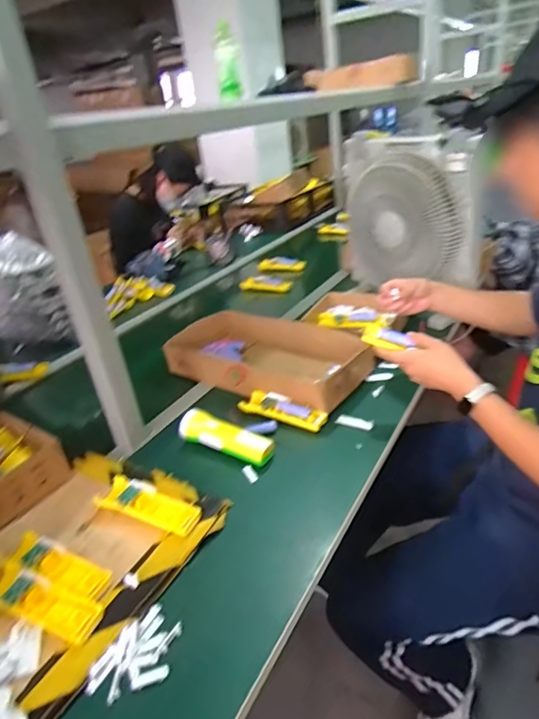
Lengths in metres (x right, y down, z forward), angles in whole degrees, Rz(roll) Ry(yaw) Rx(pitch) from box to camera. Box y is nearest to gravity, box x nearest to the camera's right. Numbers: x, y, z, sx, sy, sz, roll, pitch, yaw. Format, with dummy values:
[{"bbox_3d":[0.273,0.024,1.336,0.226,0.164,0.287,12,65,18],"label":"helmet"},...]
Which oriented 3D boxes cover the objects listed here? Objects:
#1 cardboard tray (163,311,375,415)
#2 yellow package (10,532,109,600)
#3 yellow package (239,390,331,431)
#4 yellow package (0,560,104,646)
[{"bbox_3d":[-0.005,-0.011,1.022,0.430,0.077,0.223,11,33,32],"label":"cardboard tray"},{"bbox_3d":[-0.271,0.266,0.618,0.149,0.021,0.046,6,30,23],"label":"yellow package"},{"bbox_3d":[0.023,0.089,0.875,0.163,0.027,0.059,12,33,32],"label":"yellow package"},{"bbox_3d":[-0.276,0.290,0.574,0.164,0.024,0.049,6,30,24],"label":"yellow package"}]

